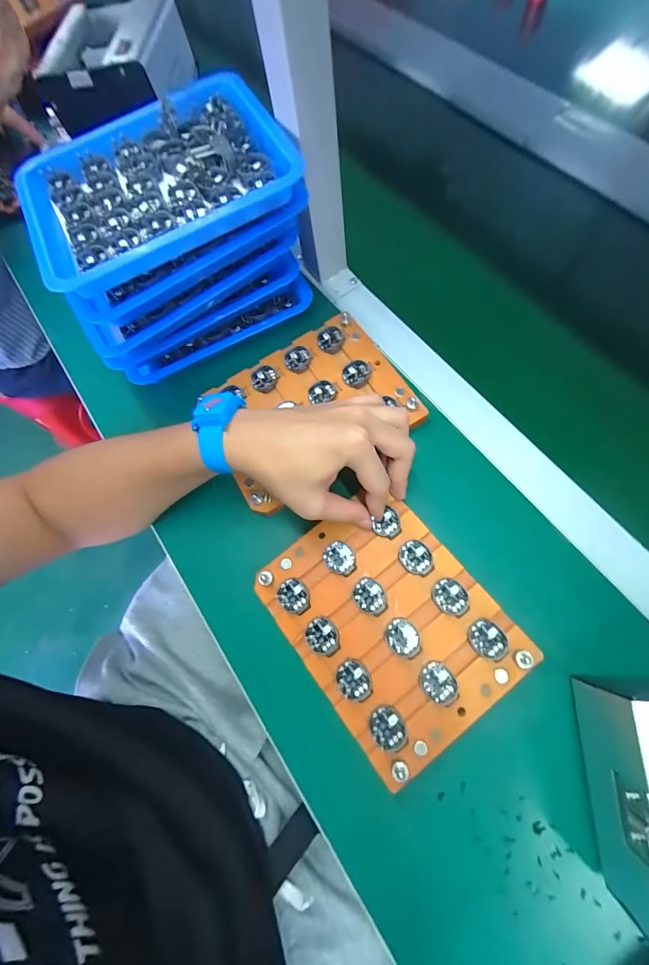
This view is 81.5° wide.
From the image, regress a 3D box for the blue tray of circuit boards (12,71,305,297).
[{"bbox_3d":[-0.146,-0.259,0.321,0.227,0.036,0.181,-24,70,-2],"label":"blue tray of circuit boards"}]

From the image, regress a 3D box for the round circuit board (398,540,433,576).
[{"bbox_3d":[0.076,0.062,0.313,0.026,0.004,0.028,-9,70,4],"label":"round circuit board"}]

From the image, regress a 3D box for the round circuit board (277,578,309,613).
[{"bbox_3d":[-0.027,0.095,0.316,0.026,0.004,0.026,0,72,1],"label":"round circuit board"}]

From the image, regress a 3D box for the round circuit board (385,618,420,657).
[{"bbox_3d":[0.061,0.121,0.295,0.025,0.004,0.027,-2,71,6],"label":"round circuit board"}]

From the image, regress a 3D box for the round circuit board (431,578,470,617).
[{"bbox_3d":[0.101,0.091,0.299,0.026,0.004,0.029,-37,71,-7],"label":"round circuit board"}]

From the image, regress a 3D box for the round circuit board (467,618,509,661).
[{"bbox_3d":[0.124,0.120,0.286,0.026,0.005,0.029,-9,70,3],"label":"round circuit board"}]

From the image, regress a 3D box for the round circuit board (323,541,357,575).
[{"bbox_3d":[0.013,0.064,0.321,0.027,0.004,0.028,-7,70,4],"label":"round circuit board"}]

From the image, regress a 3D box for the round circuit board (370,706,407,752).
[{"bbox_3d":[0.047,0.181,0.277,0.025,0.004,0.028,-7,70,4],"label":"round circuit board"}]

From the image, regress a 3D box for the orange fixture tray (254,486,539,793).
[{"bbox_3d":[0.049,0.108,0.302,0.144,0.022,0.183,-37,75,-10],"label":"orange fixture tray"}]

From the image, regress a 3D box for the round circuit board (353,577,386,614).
[{"bbox_3d":[0.037,0.092,0.308,0.026,0.004,0.028,-8,70,4],"label":"round circuit board"}]

